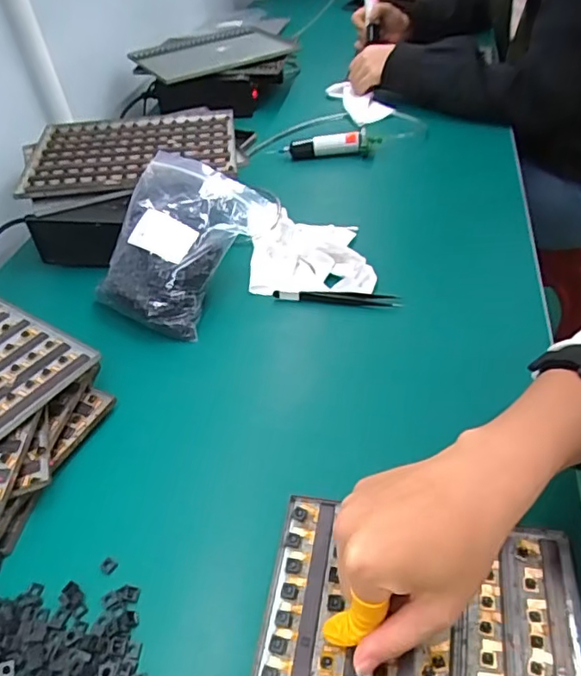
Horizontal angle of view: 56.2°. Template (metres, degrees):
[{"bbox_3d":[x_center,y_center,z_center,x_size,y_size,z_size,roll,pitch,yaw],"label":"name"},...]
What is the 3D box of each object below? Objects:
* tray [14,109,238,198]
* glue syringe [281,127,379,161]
[{"bbox_3d":[-0.196,-0.232,0.677,0.253,0.022,0.187,-9,44,-1],"label":"tray"},{"bbox_3d":[0.055,-0.270,0.757,0.134,0.034,0.022,-3,44,5],"label":"glue syringe"}]

